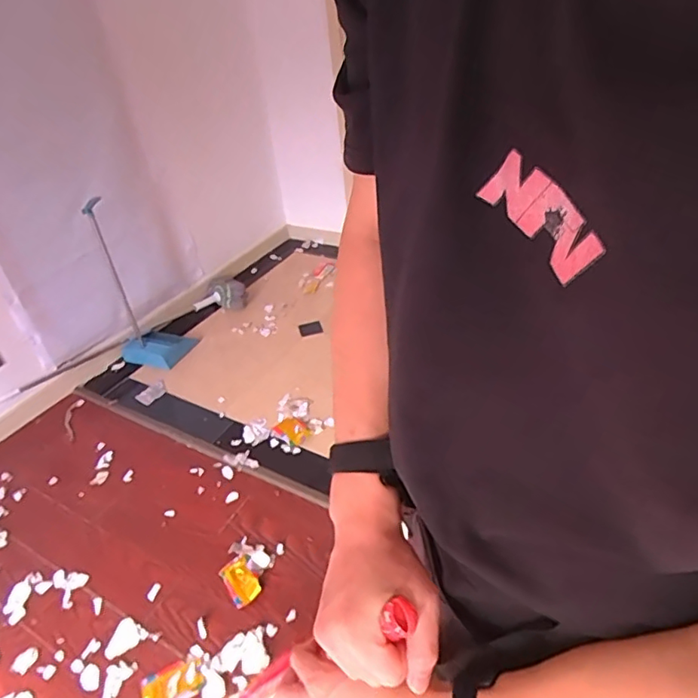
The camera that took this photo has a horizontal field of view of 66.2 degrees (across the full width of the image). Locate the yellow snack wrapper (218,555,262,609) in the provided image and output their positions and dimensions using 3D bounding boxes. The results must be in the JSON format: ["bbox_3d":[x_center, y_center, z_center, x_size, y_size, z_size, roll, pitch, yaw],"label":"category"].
[{"bbox_3d":[-0.287,0.611,1.413,0.076,0.014,0.139,-27,41,-24],"label":"yellow snack wrapper"}]

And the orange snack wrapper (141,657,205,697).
[{"bbox_3d":[-0.409,0.775,1.235,0.135,0.011,0.096,-21,39,-18],"label":"orange snack wrapper"}]

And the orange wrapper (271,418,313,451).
[{"bbox_3d":[-0.199,0.284,1.855,0.132,0.014,0.106,23,46,35],"label":"orange wrapper"}]

